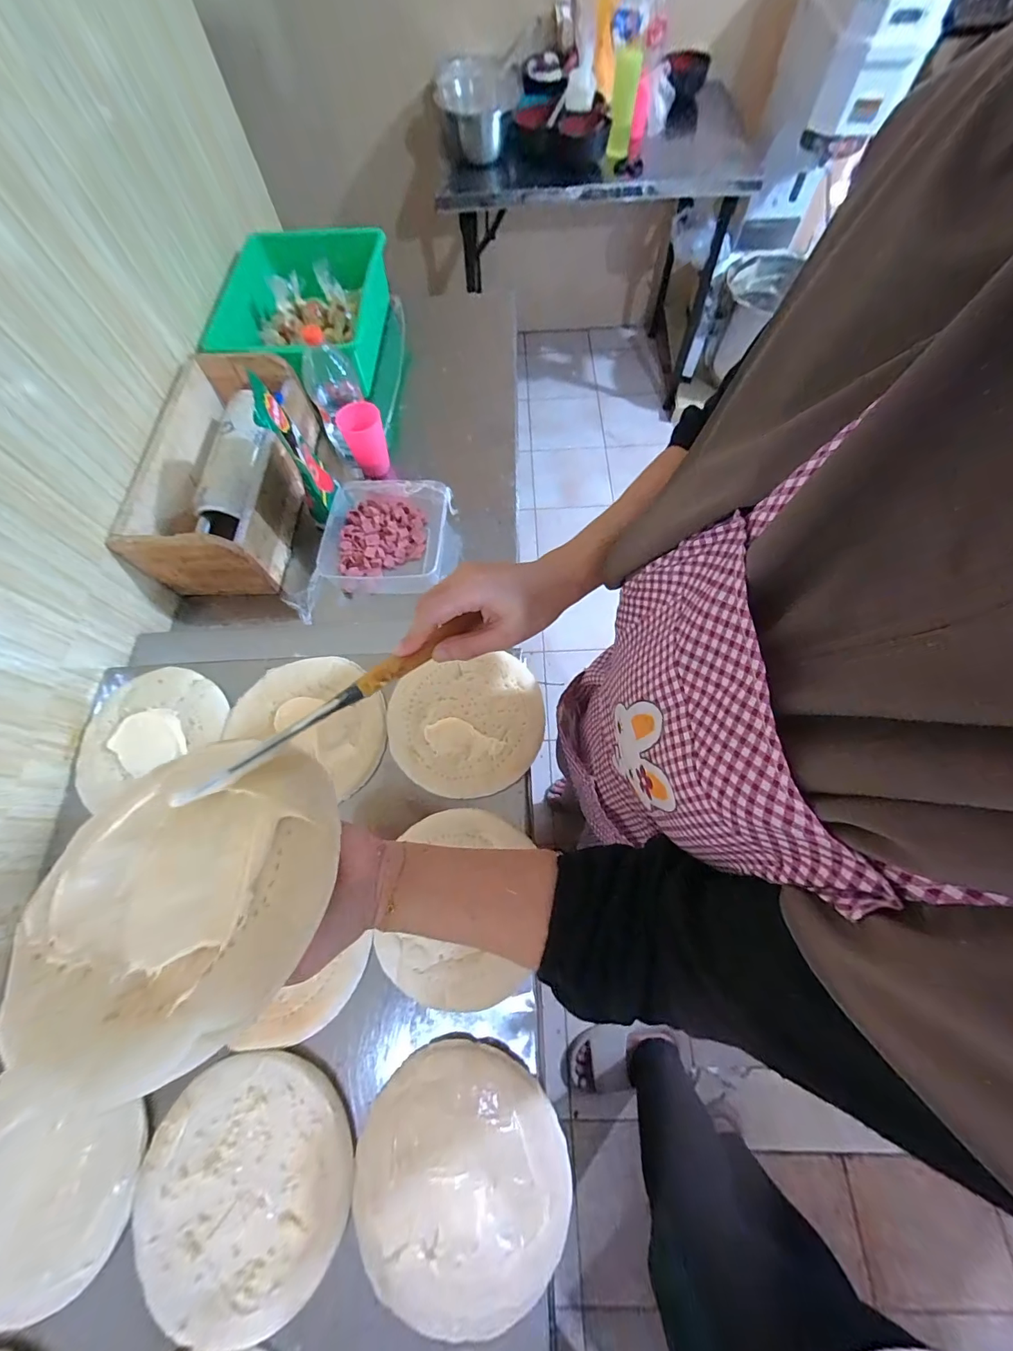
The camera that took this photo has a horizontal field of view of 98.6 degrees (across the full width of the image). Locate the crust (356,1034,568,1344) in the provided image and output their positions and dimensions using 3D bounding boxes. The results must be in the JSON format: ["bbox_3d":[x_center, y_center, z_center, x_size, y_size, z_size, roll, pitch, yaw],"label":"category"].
[{"bbox_3d":[-0.047,0.471,0.407,0.187,0.022,0.196,-1,67,3],"label":"crust"}]

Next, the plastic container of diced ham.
[{"bbox_3d":[-0.205,-0.233,0.753,0.215,0.076,0.198,-1,67,3],"label":"plastic container of diced ham"}]

